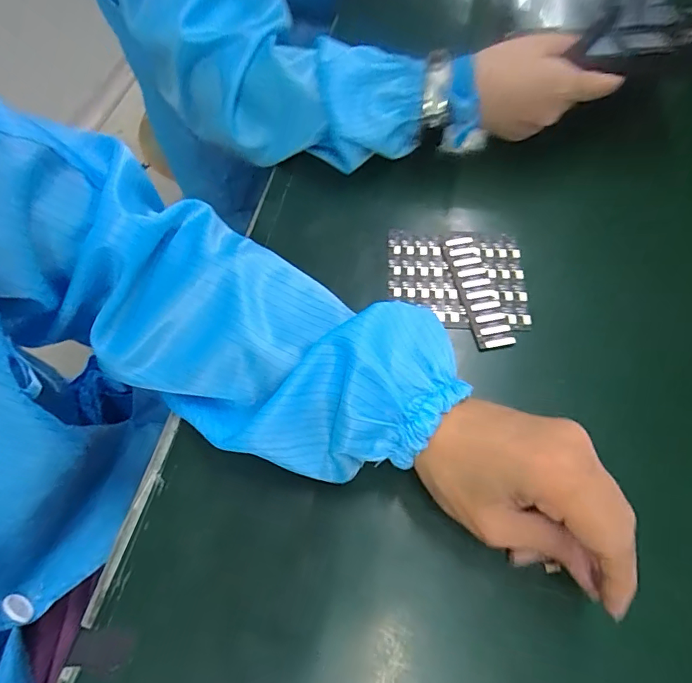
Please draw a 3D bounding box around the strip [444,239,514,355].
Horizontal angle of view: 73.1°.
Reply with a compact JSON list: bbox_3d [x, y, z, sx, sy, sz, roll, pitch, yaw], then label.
[{"bbox_3d":[0.095,-0.037,0.340,0.027,0.004,0.094,-8,61,-6],"label":"strip"}]

